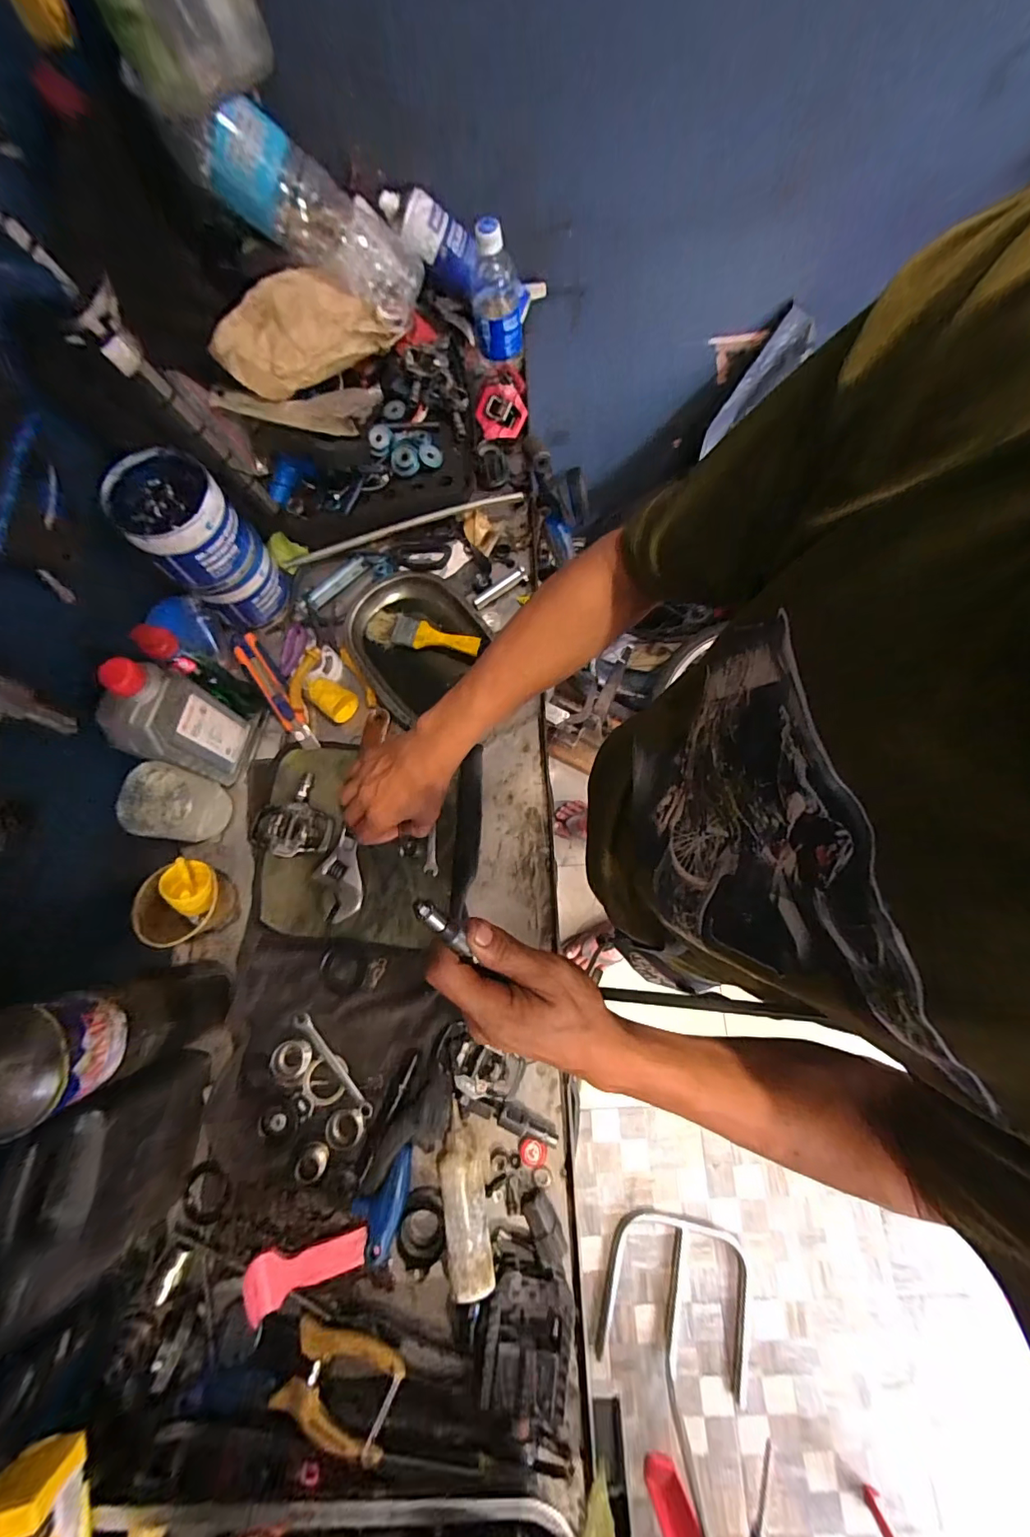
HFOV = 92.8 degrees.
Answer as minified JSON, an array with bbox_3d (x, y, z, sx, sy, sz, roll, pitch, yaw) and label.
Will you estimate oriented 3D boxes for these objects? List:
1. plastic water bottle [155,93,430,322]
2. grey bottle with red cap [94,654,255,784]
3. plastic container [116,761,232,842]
[{"bbox_3d":[-0.235,-0.639,0.574,0.257,0.094,0.080,9,72,-35],"label":"plastic water bottle"},{"bbox_3d":[-0.341,-0.044,0.493,0.049,0.163,0.079,15,77,5],"label":"grey bottle with red cap"},{"bbox_3d":[-0.356,0.039,0.518,0.056,0.088,0.070,27,78,8],"label":"plastic container"}]

